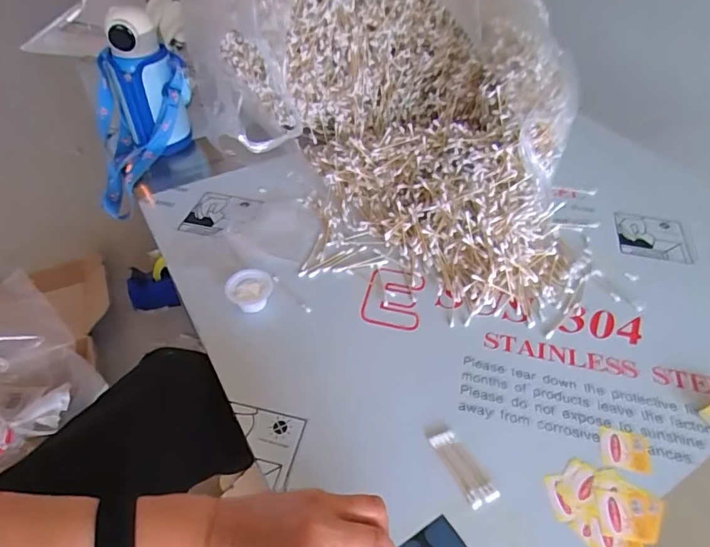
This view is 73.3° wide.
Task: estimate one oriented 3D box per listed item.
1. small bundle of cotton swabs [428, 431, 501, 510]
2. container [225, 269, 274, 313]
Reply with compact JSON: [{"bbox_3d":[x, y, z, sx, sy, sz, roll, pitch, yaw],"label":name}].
[{"bbox_3d":[0.101,0.182,0.450,0.026,0.004,0.073,-21,50,-20],"label":"small bundle of cotton swabs"},{"bbox_3d":[-0.126,0.021,0.574,0.054,0.024,0.053,1,46,-1],"label":"container"}]

